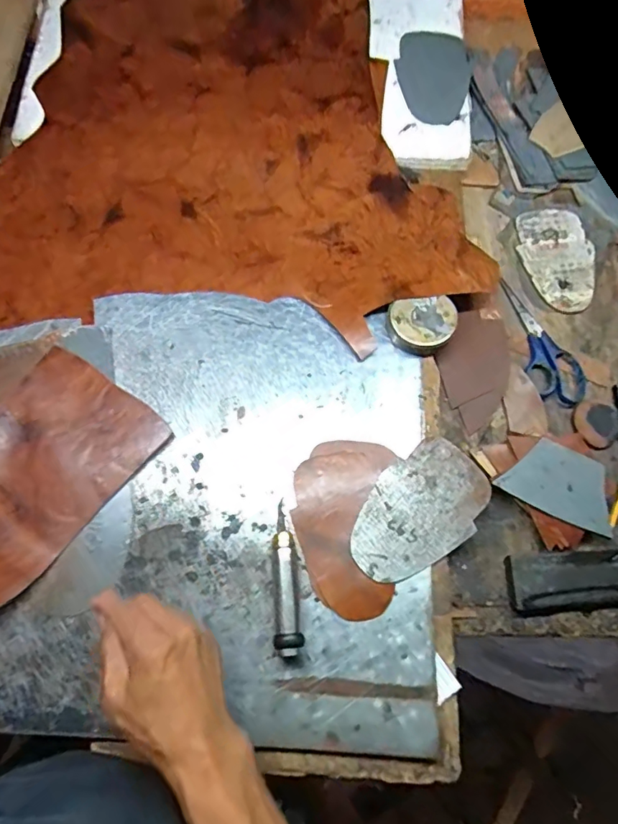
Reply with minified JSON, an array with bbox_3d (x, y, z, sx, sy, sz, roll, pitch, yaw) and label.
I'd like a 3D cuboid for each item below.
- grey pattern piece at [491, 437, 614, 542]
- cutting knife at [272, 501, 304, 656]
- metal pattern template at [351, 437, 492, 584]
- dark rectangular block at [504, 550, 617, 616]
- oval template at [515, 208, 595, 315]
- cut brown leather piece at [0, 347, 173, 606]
[{"bbox_3d":[0.268,0.075,0.509,0.118,0.007,0.072,26,78,4],"label":"grey pattern piece"},{"bbox_3d":[-0.023,0.152,0.452,0.023,0.018,0.135,-4,60,-3],"label":"cutting knife"},{"bbox_3d":[0.110,0.098,0.486,0.157,0.004,0.097,-33,74,-16],"label":"metal pattern template"},{"bbox_3d":[0.278,0.172,0.489,0.150,0.016,0.056,-3,73,-2],"label":"dark rectangular block"},{"bbox_3d":[0.327,-0.201,0.630,0.094,0.004,0.153,-16,71,-3],"label":"oval template"},{"bbox_3d":[-0.291,0.073,0.471,0.156,0.046,0.274,37,76,9],"label":"cut brown leather piece"}]

